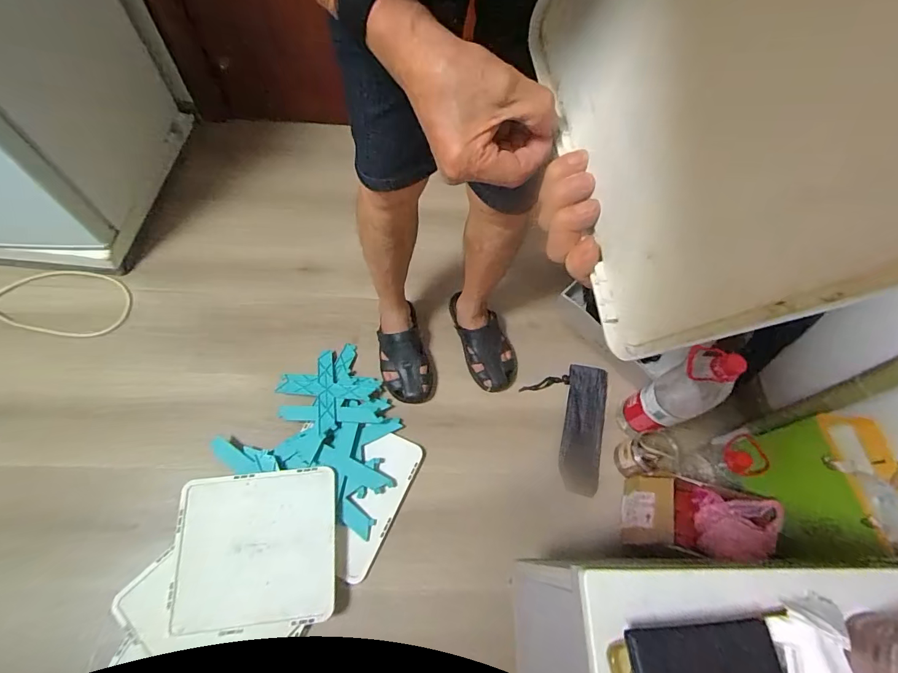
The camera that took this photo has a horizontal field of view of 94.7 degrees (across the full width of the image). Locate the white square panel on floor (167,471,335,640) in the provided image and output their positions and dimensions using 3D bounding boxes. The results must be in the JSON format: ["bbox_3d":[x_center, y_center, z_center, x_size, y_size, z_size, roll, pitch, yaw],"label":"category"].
[{"bbox_3d":[-0.319,0.348,0.686,0.249,0.018,0.231,-4,63,-10],"label":"white square panel on floor"}]

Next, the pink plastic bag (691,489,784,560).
[{"bbox_3d":[0.476,0.313,0.683,0.118,0.057,0.102,11,62,2],"label":"pink plastic bag"}]

